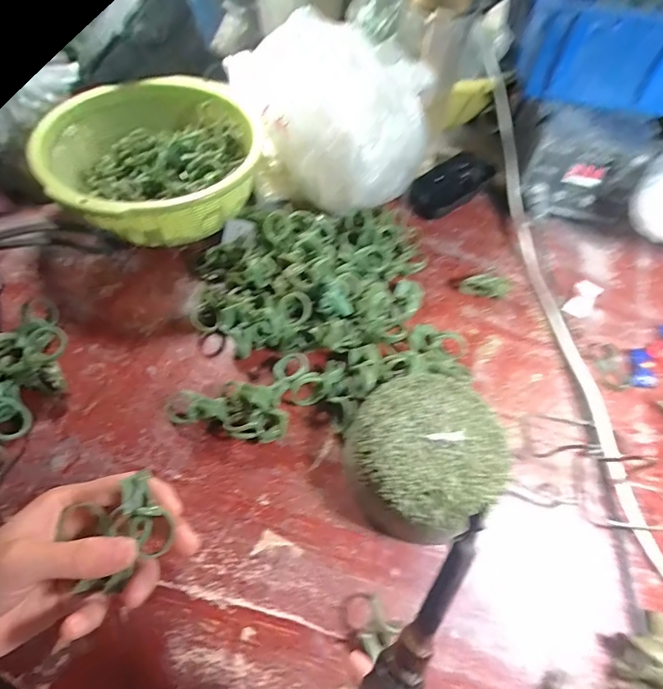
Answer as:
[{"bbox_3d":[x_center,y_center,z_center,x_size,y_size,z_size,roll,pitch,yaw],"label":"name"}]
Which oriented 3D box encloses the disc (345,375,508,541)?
[{"bbox_3d":[0.062,0.074,0.277,0.101,0.043,0.097,1,58,-1],"label":"disc"}]

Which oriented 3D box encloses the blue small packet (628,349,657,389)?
[{"bbox_3d":[0.265,0.018,0.347,0.021,0.009,0.036,2,58,-1],"label":"blue small packet"}]

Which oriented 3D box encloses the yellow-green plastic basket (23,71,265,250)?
[{"bbox_3d":[-0.166,-0.180,0.388,0.189,0.064,0.204,1,58,-1],"label":"yellow-green plastic basket"}]

